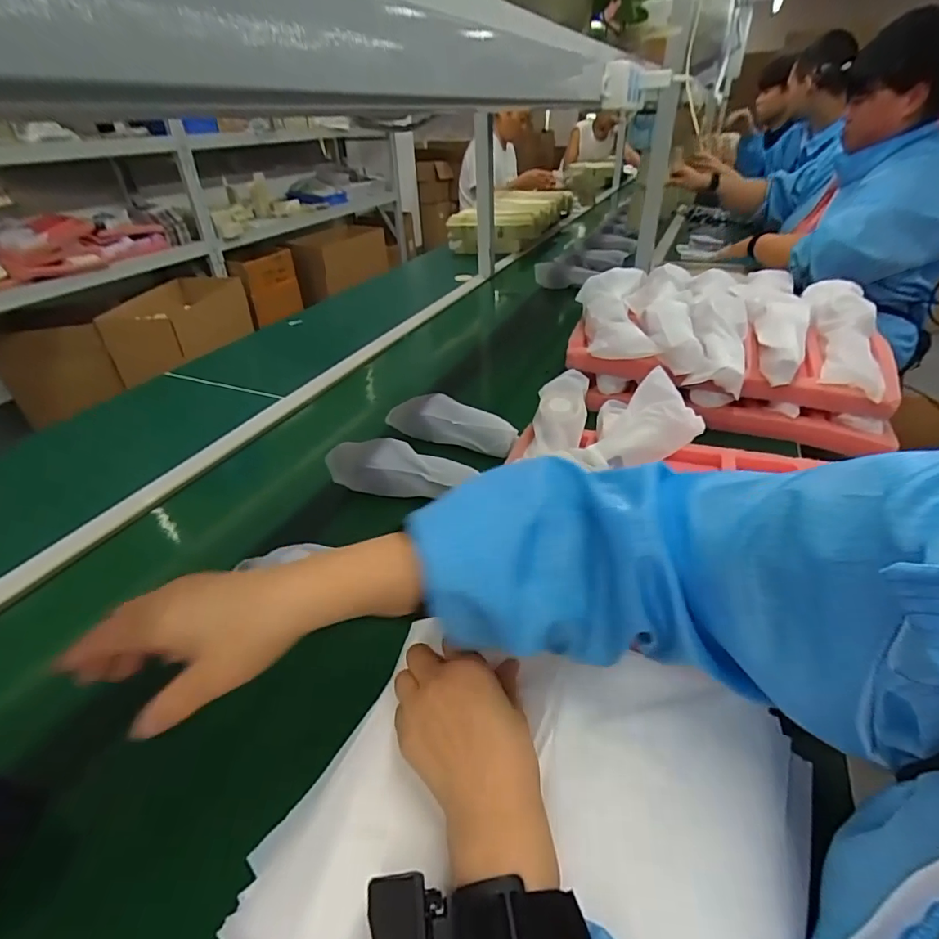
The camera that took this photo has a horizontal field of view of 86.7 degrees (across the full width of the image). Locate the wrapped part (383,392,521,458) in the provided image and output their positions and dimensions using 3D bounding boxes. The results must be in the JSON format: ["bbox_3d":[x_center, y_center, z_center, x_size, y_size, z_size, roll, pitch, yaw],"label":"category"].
[{"bbox_3d":[-0.021,-0.070,0.722,0.199,0.061,0.057,12,38,21],"label":"wrapped part"}]

